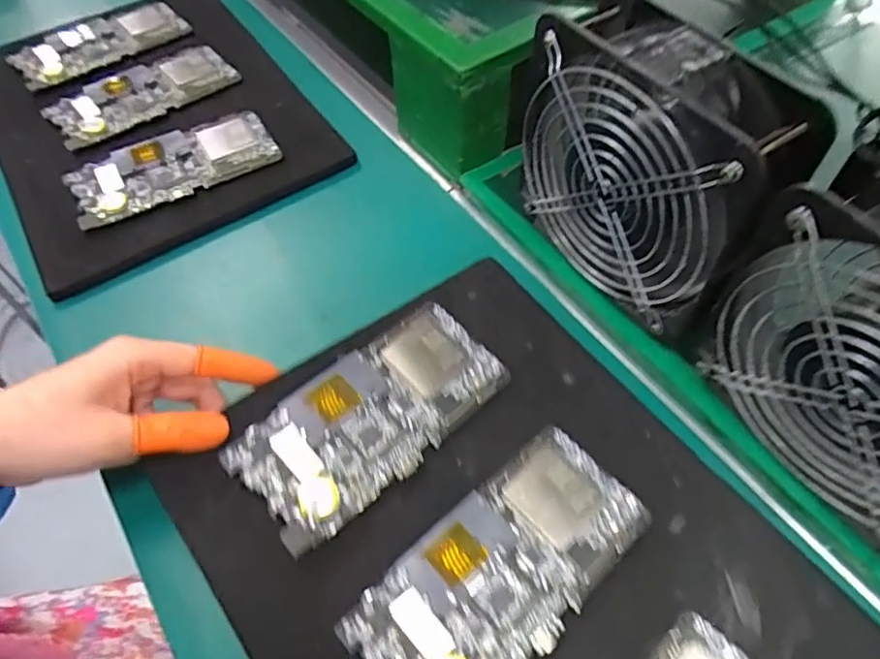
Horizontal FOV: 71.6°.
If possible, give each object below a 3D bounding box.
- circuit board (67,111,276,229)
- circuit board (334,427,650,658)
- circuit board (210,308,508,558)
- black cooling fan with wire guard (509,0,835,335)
[{"bbox_3d":[-0.212,-0.132,0.488,0.156,0.010,0.073,-26,60,-15],"label":"circuit board"},{"bbox_3d":[0.032,0.119,0.304,0.152,0.006,0.072,-38,63,-21],"label":"circuit board"},{"bbox_3d":[-0.038,0.047,0.345,0.150,0.015,0.075,-40,64,-22],"label":"circuit board"},{"bbox_3d":[0.113,-0.085,0.347,0.056,0.151,0.157,-31,61,-17],"label":"black cooling fan with wire guard"}]

